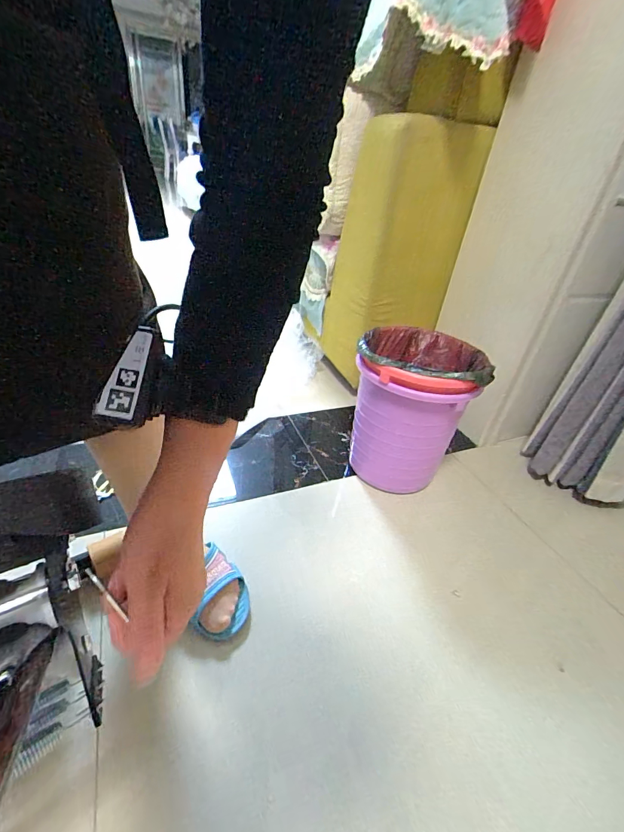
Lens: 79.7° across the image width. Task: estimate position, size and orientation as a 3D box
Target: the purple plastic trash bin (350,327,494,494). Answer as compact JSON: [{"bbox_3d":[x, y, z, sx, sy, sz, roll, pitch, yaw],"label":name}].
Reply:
[{"bbox_3d":[0.208,-0.005,0.822,0.243,0.310,0.236,17,35,14],"label":"purple plastic trash bin"}]

